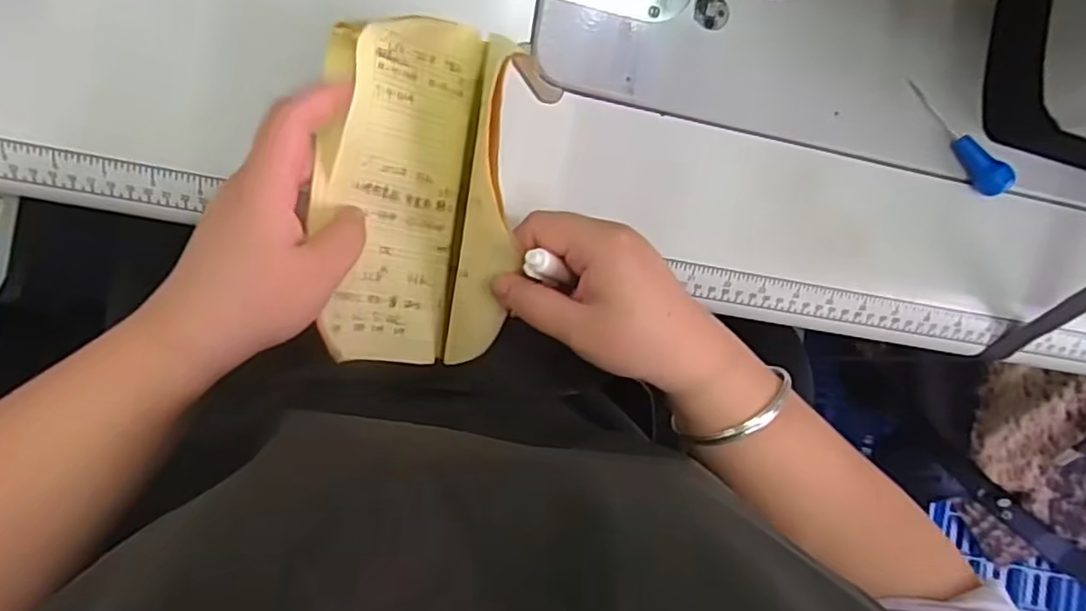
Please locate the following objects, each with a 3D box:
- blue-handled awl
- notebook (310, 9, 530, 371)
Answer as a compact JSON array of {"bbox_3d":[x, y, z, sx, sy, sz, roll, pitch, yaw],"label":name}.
[{"bbox_3d":[0.289,-0.117,0.457,0.016,0.018,0.096,-35,83,-6],"label":"blue-handled awl"},{"bbox_3d":[-0.067,-0.055,0.352,0.097,0.067,0.181,2,106,-8],"label":"notebook"}]

